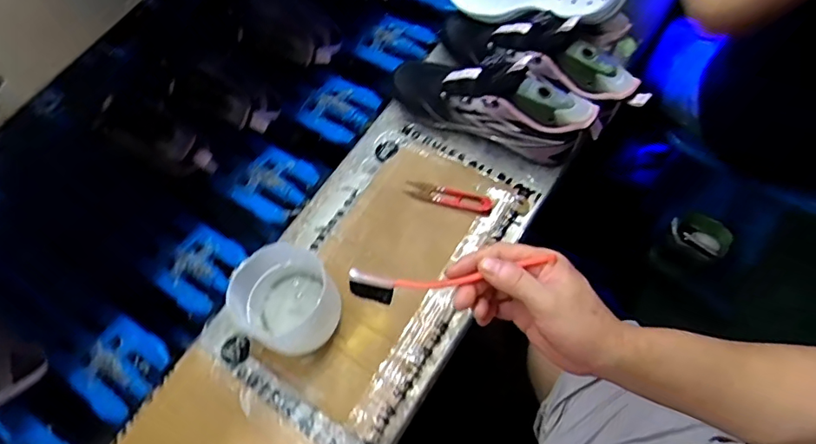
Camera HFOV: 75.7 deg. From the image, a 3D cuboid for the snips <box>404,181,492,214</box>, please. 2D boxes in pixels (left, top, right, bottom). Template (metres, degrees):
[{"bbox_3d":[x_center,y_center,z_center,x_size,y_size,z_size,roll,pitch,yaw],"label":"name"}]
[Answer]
[{"bbox_3d":[0.046,-0.028,0.603,0.101,0.009,0.022,16,68,7],"label":"snips"}]

